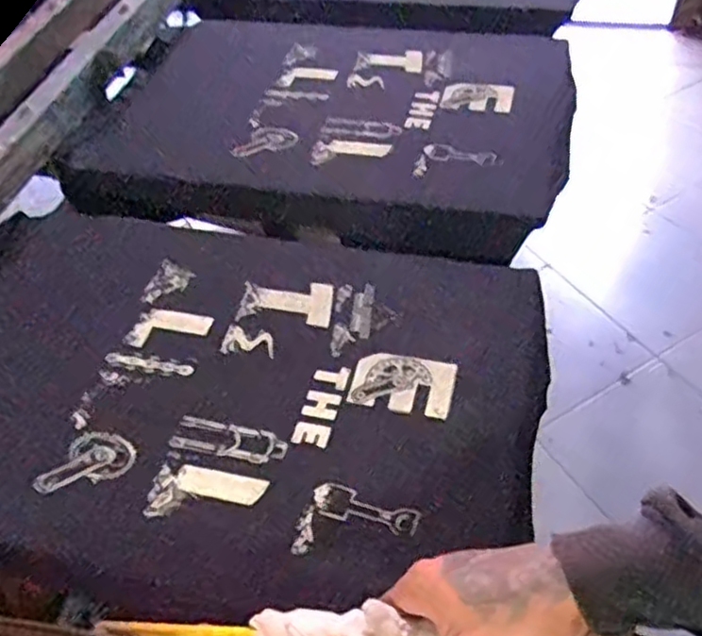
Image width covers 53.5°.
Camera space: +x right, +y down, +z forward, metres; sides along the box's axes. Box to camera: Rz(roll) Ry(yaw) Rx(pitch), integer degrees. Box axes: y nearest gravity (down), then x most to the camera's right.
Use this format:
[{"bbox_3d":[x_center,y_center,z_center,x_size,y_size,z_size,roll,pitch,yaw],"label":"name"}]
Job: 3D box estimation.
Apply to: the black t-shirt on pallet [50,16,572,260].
[{"bbox_3d":[-0.024,-0.291,0.975,0.633,0.073,0.436,9,54,10],"label":"black t-shirt on pallet"}]

